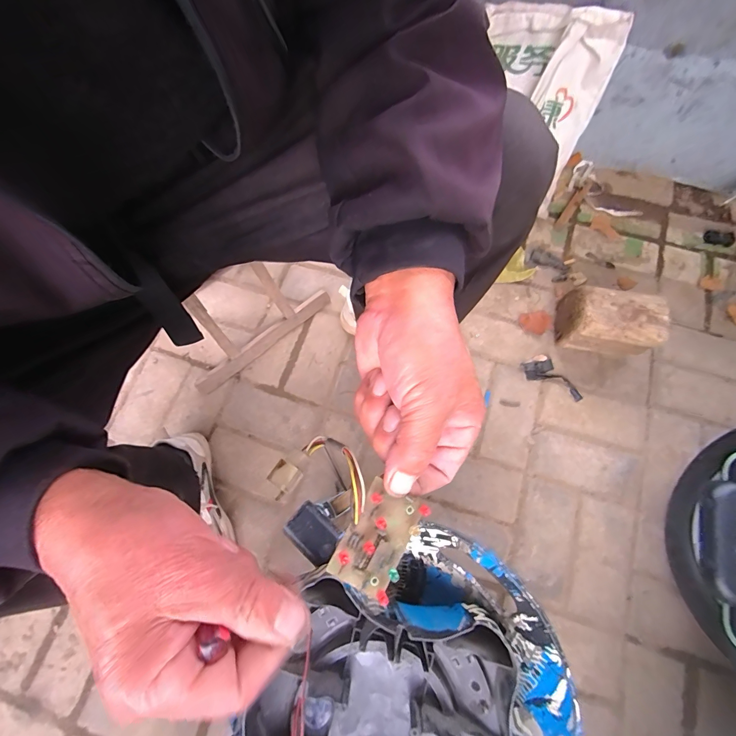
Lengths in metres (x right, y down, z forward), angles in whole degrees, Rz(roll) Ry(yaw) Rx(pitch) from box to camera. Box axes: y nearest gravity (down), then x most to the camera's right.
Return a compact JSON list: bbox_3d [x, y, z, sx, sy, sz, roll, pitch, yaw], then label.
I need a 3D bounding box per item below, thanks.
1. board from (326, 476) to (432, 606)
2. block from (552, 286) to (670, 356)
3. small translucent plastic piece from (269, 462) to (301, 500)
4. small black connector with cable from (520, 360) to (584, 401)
[{"bbox_3d":[0.007,0.099,0.207,0.037,0.017,0.058,29,75,9],"label":"board"},{"bbox_3d":[0.447,-0.083,0.680,0.146,0.124,0.101,13,73,6],"label":"block"},{"bbox_3d":[-0.062,0.080,0.258,0.020,0.007,0.023,33,76,11],"label":"small translucent plastic piece"},{"bbox_3d":[0.368,0.019,0.717,0.124,0.012,0.054,28,75,10],"label":"small black connector with cable"}]

